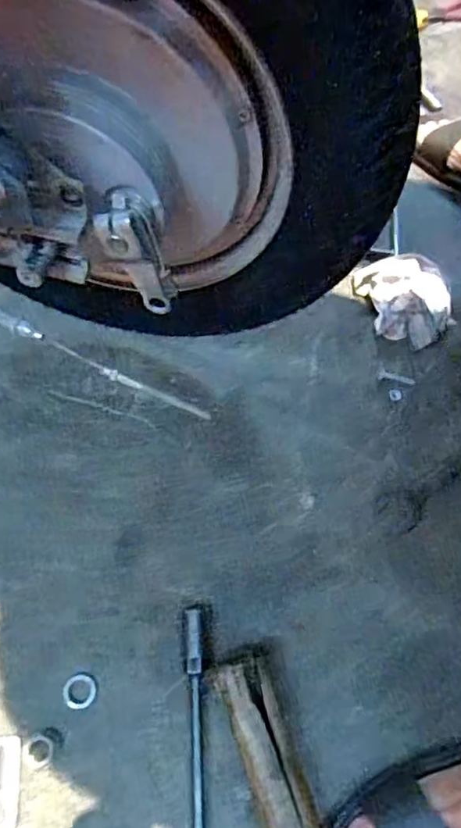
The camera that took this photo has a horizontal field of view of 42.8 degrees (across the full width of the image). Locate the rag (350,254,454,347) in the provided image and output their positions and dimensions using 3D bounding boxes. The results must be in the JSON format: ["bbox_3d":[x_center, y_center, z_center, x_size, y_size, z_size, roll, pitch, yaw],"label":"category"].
[{"bbox_3d":[0.197,-0.125,0.643,0.093,0.038,0.100,-14,65,-10],"label":"rag"}]

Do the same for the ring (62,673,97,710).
[{"bbox_3d":[-0.119,0.218,0.461,0.025,0.004,0.025,2,63,-3],"label":"ring"}]

